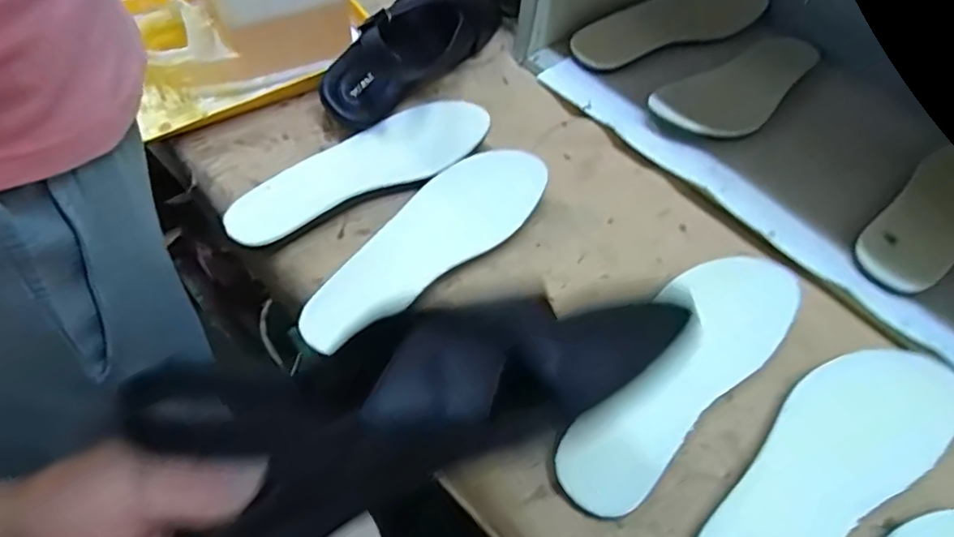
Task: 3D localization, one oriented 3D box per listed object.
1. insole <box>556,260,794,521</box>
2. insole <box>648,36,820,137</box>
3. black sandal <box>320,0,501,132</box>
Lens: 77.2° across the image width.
[{"bbox_3d":[0.145,0.072,0.431,0.080,0.022,0.242,40,60,21],"label":"insole"},{"bbox_3d":[0.277,-0.188,0.605,0.232,0.017,0.080,-31,62,-24],"label":"insole"},{"bbox_3d":[-0.055,-0.236,0.585,0.083,0.071,0.239,27,56,14],"label":"black sandal"}]

